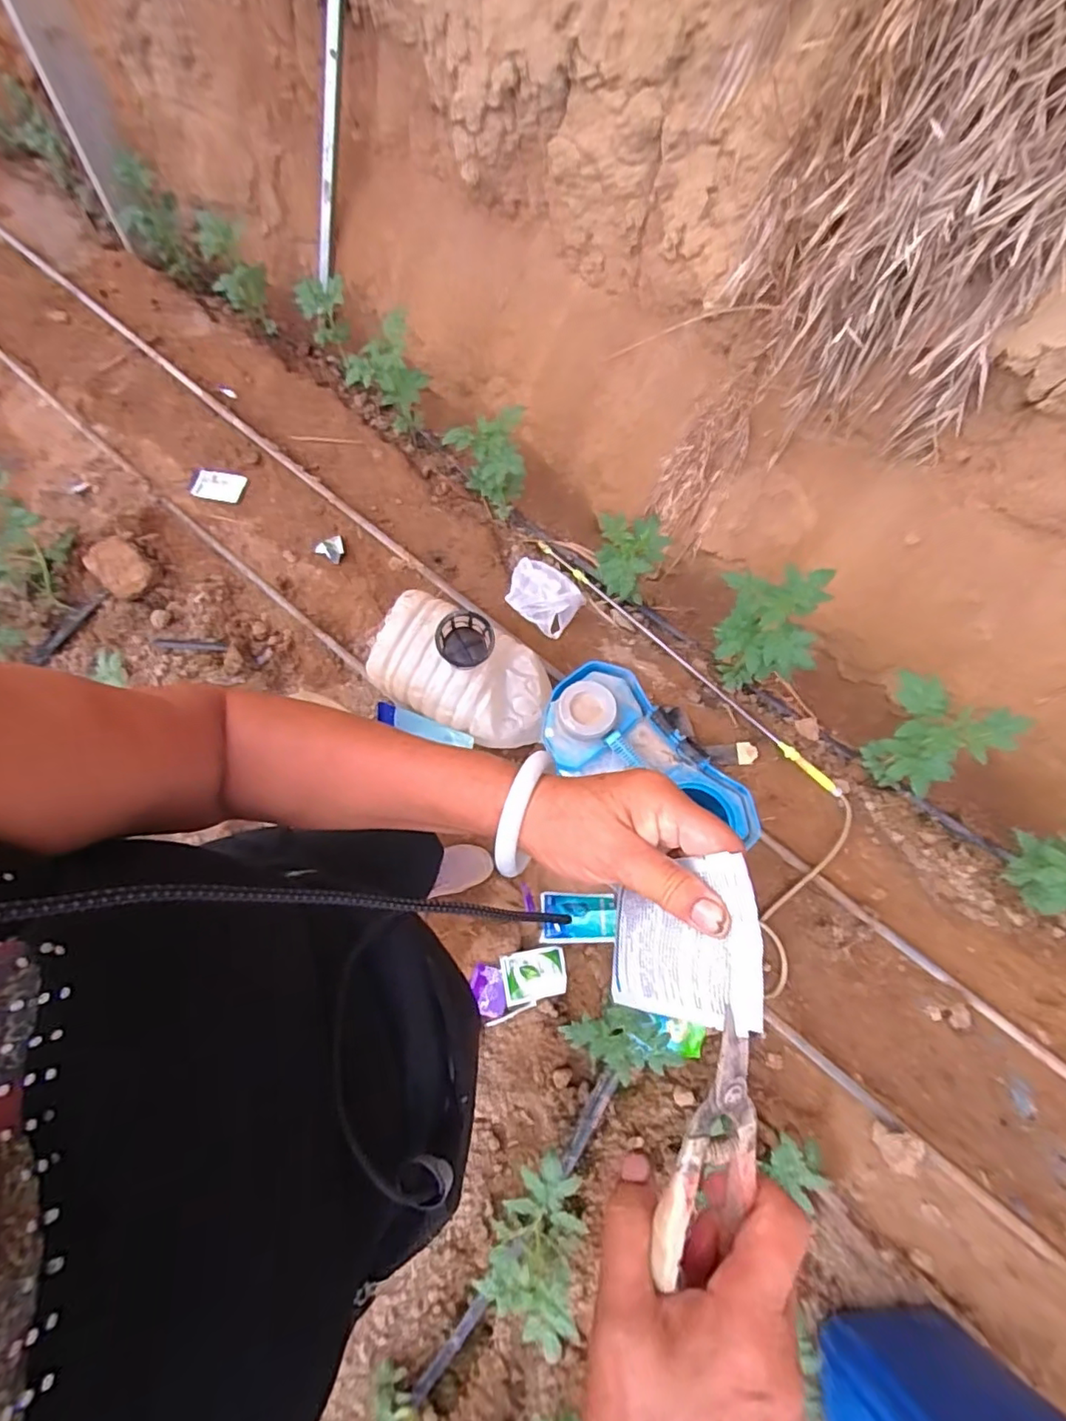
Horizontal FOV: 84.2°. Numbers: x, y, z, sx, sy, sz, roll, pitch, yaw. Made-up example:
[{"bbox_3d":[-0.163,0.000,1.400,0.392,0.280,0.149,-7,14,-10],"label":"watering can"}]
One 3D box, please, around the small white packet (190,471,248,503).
[{"bbox_3d":[-0.850,-0.605,1.599,0.137,0.022,0.085,8,84,-6],"label":"small white packet"}]

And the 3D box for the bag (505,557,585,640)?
[{"bbox_3d":[0.021,-0.296,1.471,0.199,0.069,0.158,38,72,11],"label":"bag"}]

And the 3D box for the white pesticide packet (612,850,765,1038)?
[{"bbox_3d":[0.074,0.120,0.310,0.010,0.109,0.075,14,68,-25],"label":"white pesticide packet"}]

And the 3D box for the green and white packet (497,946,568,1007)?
[{"bbox_3d":[0.003,0.525,1.172,0.125,0.012,0.090,-14,68,2],"label":"green and white packet"}]

